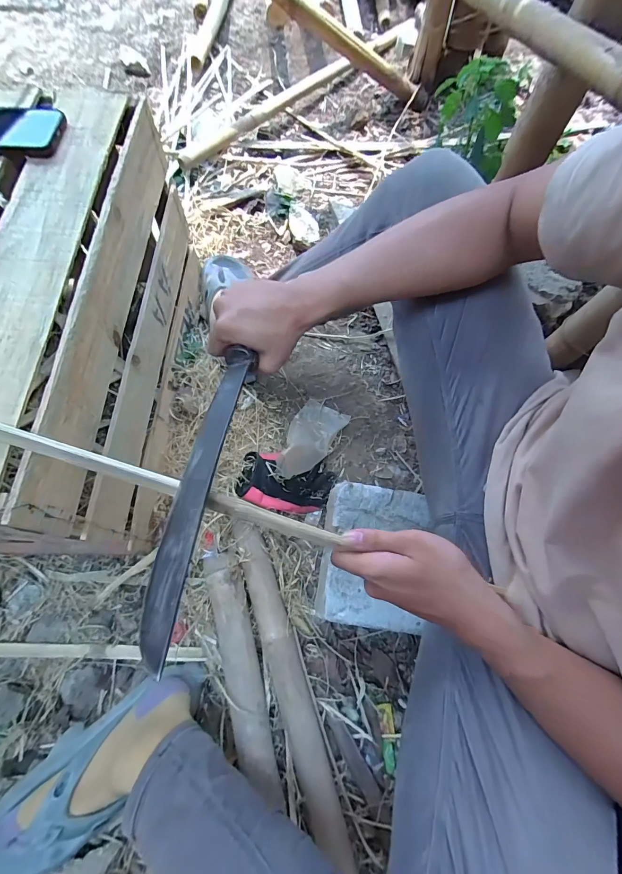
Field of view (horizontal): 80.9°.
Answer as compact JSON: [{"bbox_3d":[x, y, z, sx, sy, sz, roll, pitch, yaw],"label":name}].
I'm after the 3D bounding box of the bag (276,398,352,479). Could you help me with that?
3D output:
[{"bbox_3d":[-0.001,-0.002,0.662,0.092,0.068,0.177,25,48,10],"label":"bag"}]

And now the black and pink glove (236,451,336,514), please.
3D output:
[{"bbox_3d":[-0.043,0.078,0.634,0.153,0.054,0.101,12,71,6],"label":"black and pink glove"}]

